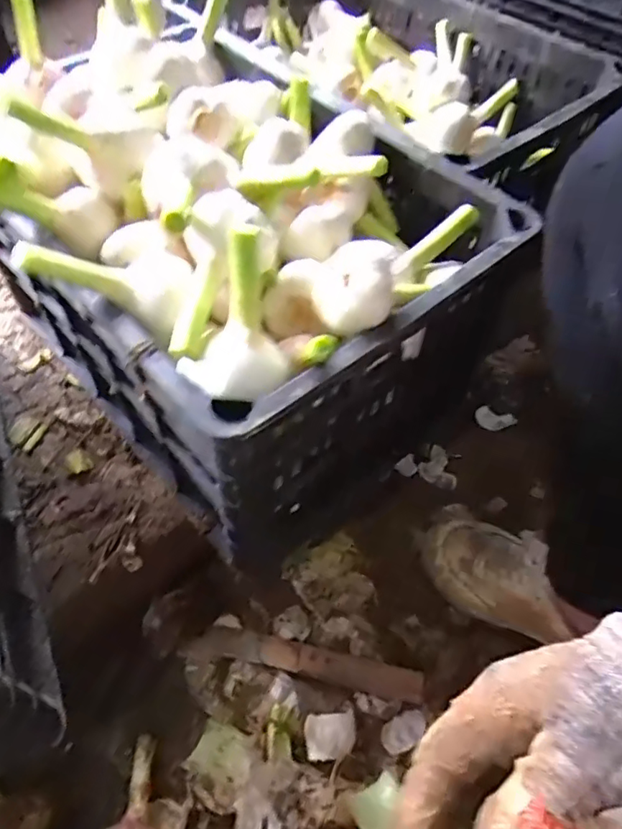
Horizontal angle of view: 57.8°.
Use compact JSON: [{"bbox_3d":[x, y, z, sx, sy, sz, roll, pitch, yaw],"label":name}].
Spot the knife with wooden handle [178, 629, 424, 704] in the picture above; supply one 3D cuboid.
[{"bbox_3d":[-0.007,0.233,0.537,0.225,0.015,0.031,11,54,4],"label":"knife with wooden handle"}]

